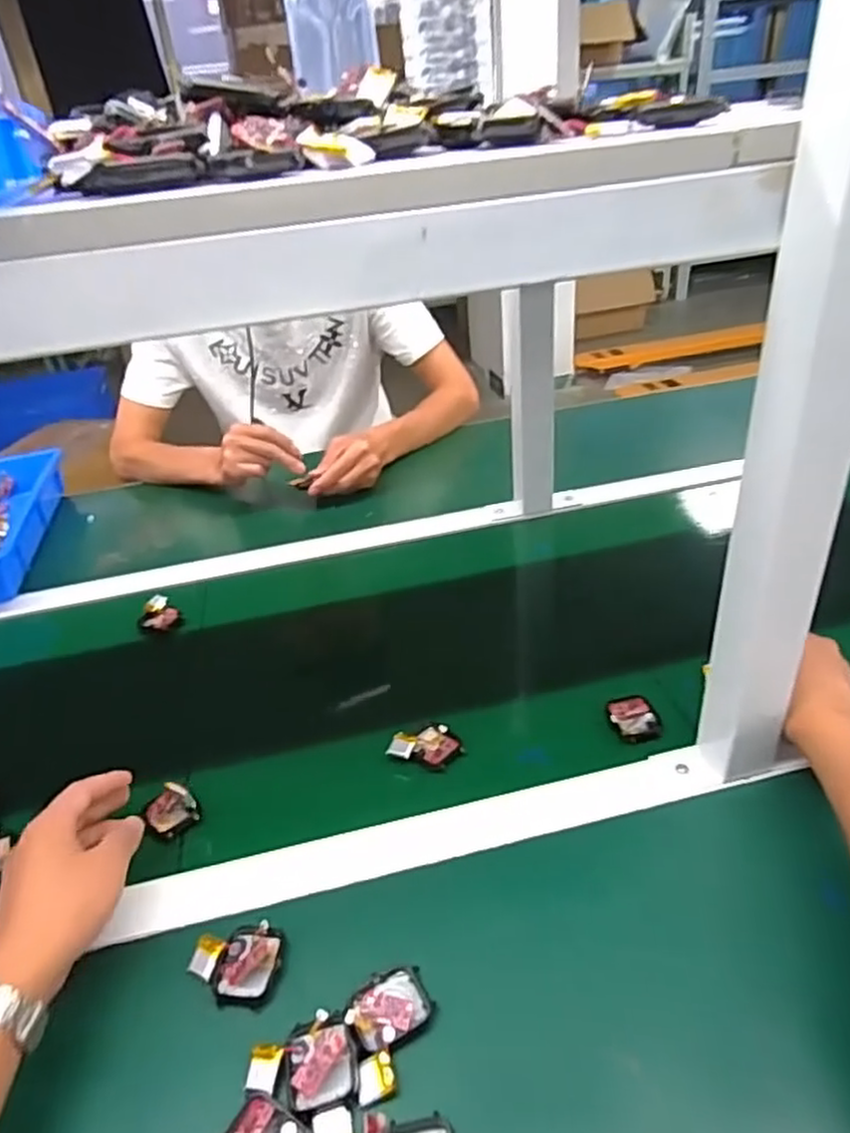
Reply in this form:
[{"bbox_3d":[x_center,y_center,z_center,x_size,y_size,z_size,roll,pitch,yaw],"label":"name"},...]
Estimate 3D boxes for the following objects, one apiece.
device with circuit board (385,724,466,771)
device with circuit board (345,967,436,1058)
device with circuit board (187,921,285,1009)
[{"bbox_3d":[0.003,0.145,0.573,0.058,0.013,0.040,4,34,14],"label":"device with circuit board"},{"bbox_3d":[-0.020,0.255,0.403,0.048,0.006,0.039,-22,38,-24],"label":"device with circuit board"},{"bbox_3d":[-0.118,0.247,0.433,0.054,0.013,0.043,-2,33,6],"label":"device with circuit board"}]

